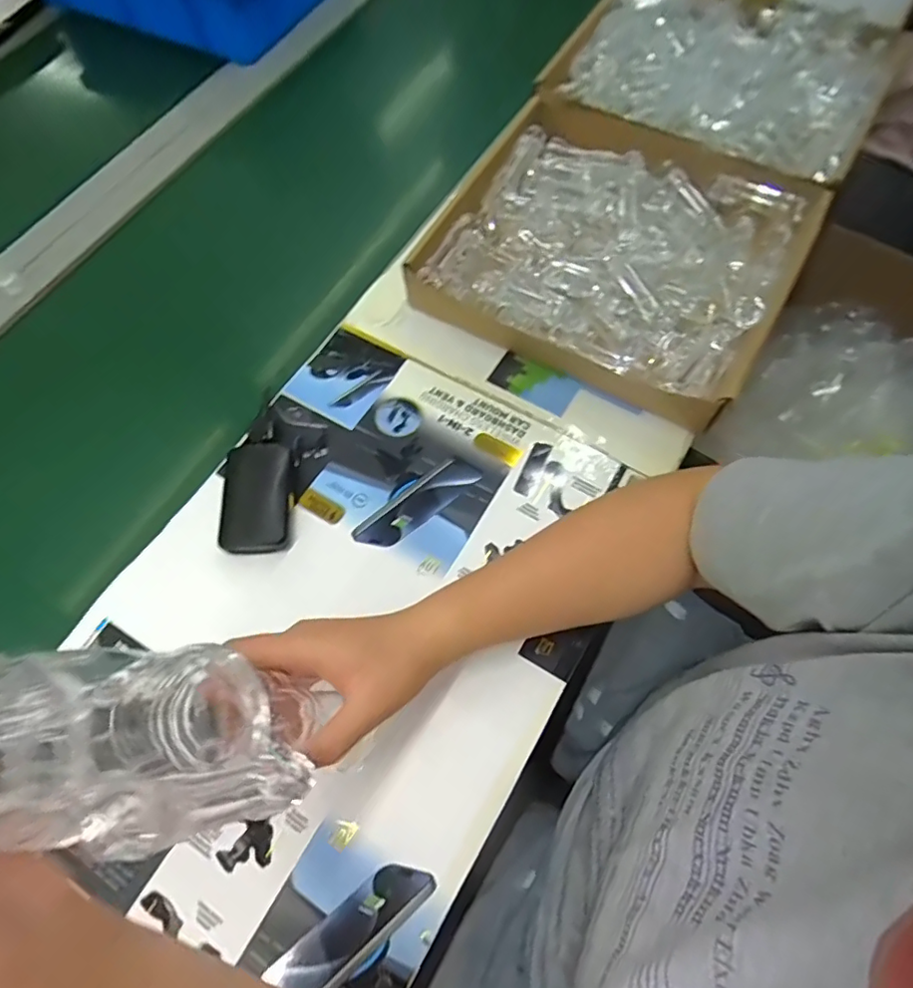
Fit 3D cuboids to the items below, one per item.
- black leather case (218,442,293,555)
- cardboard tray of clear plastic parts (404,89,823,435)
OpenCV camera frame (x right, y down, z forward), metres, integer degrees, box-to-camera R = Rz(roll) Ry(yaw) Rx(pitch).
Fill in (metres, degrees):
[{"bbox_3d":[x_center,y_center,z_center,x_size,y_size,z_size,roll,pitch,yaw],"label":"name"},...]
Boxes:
[{"bbox_3d":[-0.162,0.003,0.466,0.054,0.020,0.094,-3,66,1],"label":"black leather case"},{"bbox_3d":[0.150,-0.234,0.539,0.304,0.056,0.287,27,70,13],"label":"cardboard tray of clear plastic parts"}]

